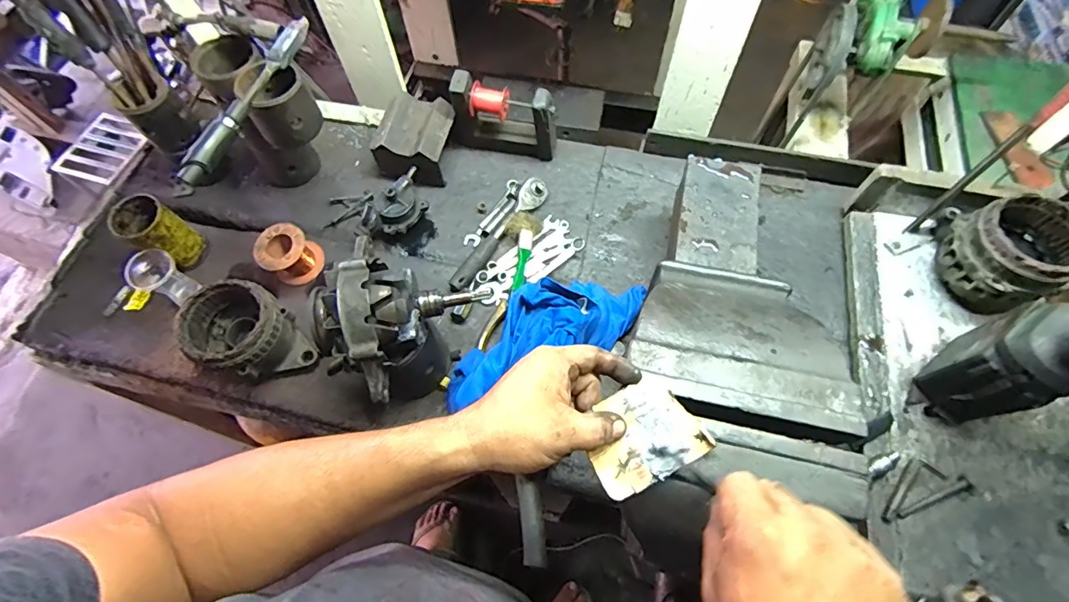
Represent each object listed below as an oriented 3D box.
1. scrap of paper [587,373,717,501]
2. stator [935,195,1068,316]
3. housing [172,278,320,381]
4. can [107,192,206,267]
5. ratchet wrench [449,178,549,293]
[{"bbox_3d":[0.087,0.111,0.393,0.092,0.011,0.076,-33,69,-9],"label":"scrap of paper"},{"bbox_3d":[0.645,-0.067,0.662,0.128,0.113,0.141,24,68,12],"label":"stator"},{"bbox_3d":[-0.411,0.049,0.693,0.149,0.114,0.118,31,69,15],"label":"housing"},{"bbox_3d":[-0.594,-0.104,0.768,0.084,0.113,0.073,24,67,12],"label":"can"},{"bbox_3d":[-0.059,-0.112,0.797,0.037,0.030,0.248,34,70,16],"label":"ratchet wrench"}]

